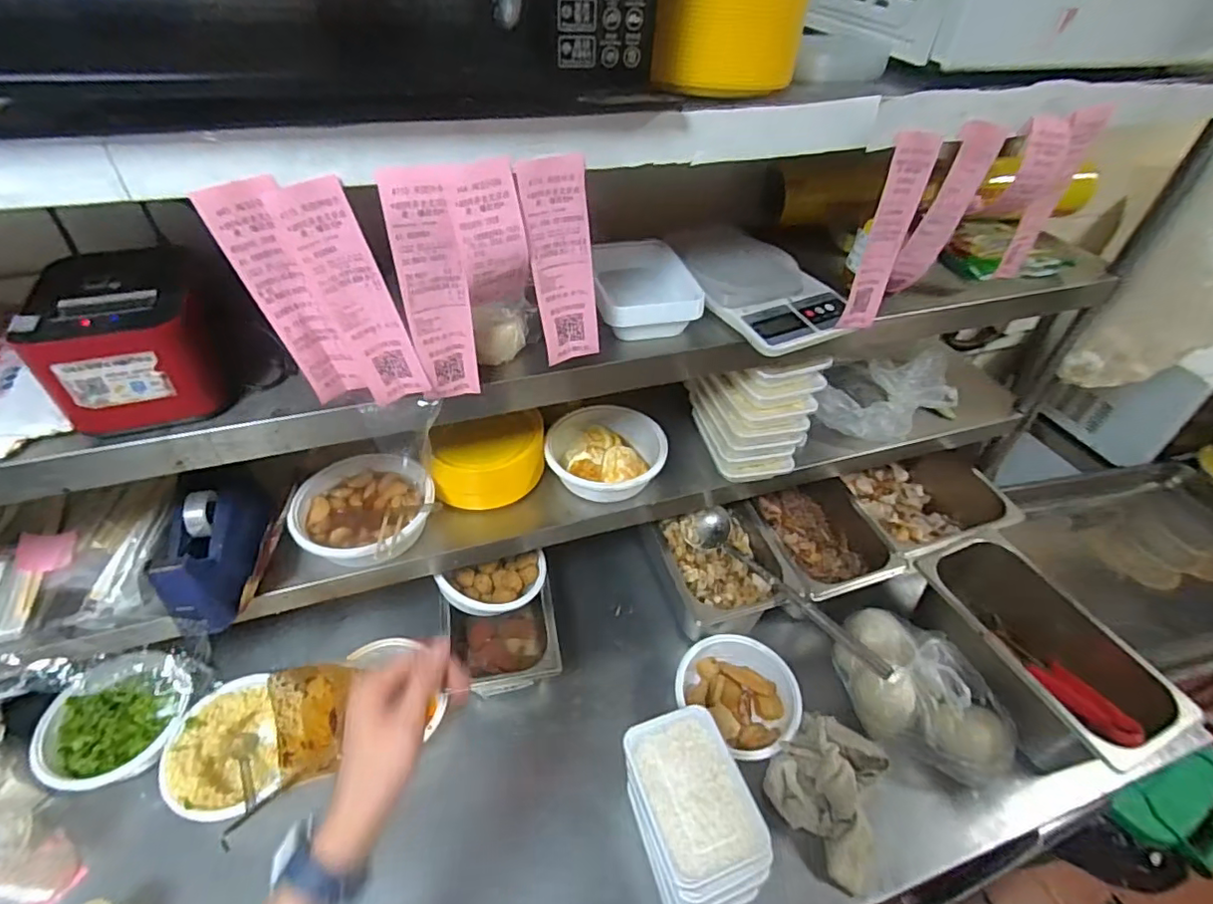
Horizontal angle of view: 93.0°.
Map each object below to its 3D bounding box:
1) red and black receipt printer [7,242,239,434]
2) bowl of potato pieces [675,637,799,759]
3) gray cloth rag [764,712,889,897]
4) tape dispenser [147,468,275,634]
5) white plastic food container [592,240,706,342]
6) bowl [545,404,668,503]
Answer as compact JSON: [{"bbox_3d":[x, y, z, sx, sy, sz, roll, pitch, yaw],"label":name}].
[{"bbox_3d":[-0.420,-0.096,0.524,0.143,0.121,0.136,-10,46,-13],"label":"red and black receipt printer"},{"bbox_3d":[0.187,0.355,0.834,0.156,0.079,0.171,1,44,-1],"label":"bowl of potato pieces"},{"bbox_3d":[0.292,0.431,0.732,0.139,0.086,0.155,-31,54,-30],"label":"gray cloth rag"},{"bbox_3d":[-0.449,0.108,0.666,0.093,0.085,0.172,-9,46,-11],"label":"tape dispenser"},{"bbox_3d":[0.040,-0.196,0.690,0.116,0.053,0.151,-5,45,-7],"label":"white plastic food container"},{"bbox_3d":[-0.001,0.000,0.829,0.171,0.053,0.154,1,44,-1],"label":"bowl"}]

